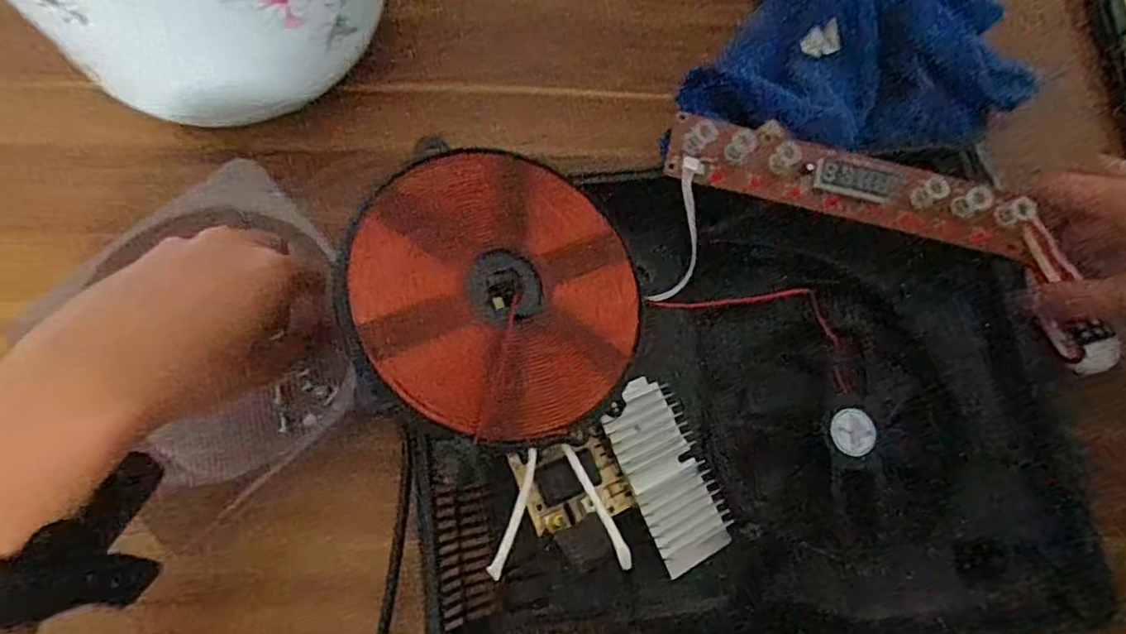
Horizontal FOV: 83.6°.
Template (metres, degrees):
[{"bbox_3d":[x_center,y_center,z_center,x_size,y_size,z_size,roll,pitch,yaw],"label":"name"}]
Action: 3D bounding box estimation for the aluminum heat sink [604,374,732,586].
[{"bbox_3d":[0.053,0.088,0.349,0.047,0.027,0.099,-16,78,-30],"label":"aluminum heat sink"}]

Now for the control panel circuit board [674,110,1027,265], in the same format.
[{"bbox_3d":[0.165,-0.080,0.356,0.207,0.023,0.044,13,75,-1],"label":"control panel circuit board"}]

